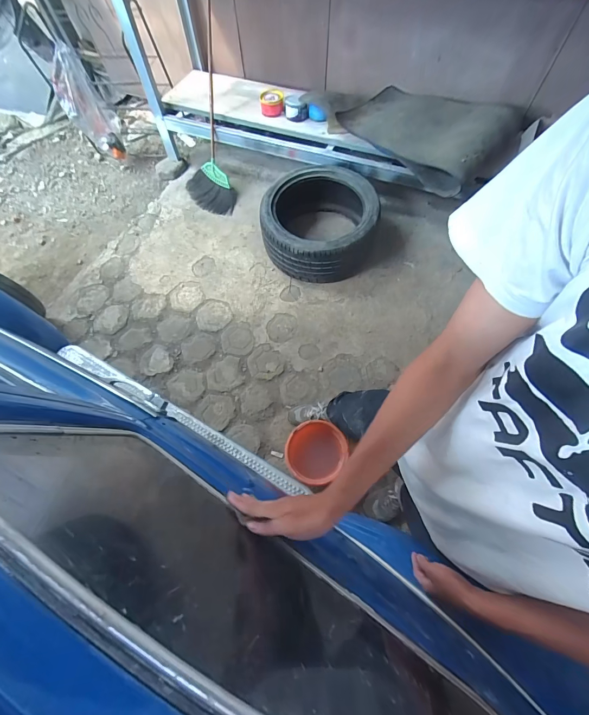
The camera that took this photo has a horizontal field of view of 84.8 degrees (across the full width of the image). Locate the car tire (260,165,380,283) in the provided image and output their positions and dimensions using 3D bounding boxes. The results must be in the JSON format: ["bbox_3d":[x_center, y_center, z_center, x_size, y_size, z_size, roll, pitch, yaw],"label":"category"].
[{"bbox_3d":[0.135,-0.720,1.759,0.568,0.335,0.573,-1,64,3],"label":"car tire"}]

